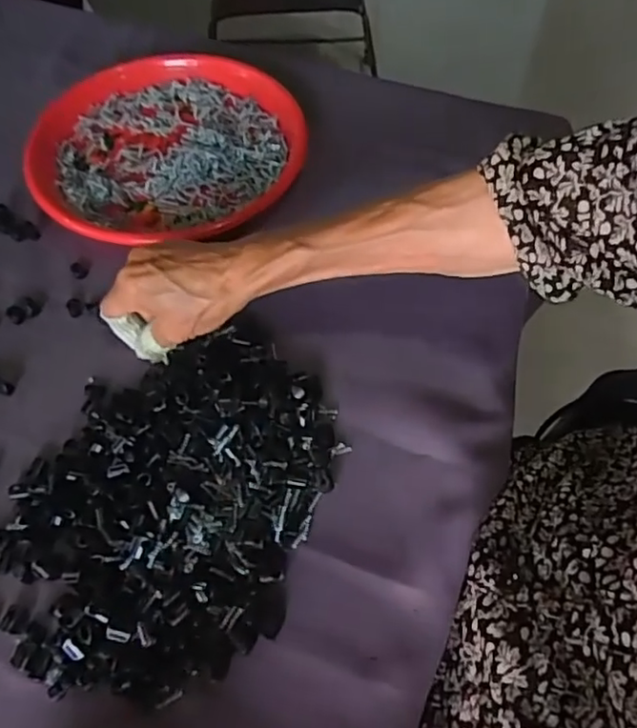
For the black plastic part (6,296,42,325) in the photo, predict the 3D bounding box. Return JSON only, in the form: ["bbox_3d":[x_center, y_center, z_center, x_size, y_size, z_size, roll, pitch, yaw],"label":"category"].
[{"bbox_3d":[-0.231,-0.042,0.472,0.026,0.007,0.018,-28,63,-15],"label":"black plastic part"}]

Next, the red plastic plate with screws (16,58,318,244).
[{"bbox_3d":[-0.133,-0.194,0.543,0.219,0.036,0.236,0,59,0],"label":"red plastic plate with screws"}]

